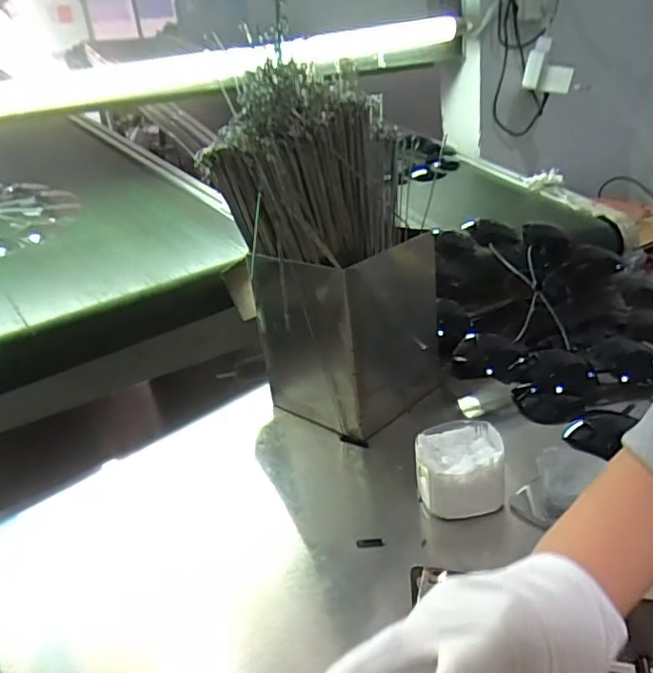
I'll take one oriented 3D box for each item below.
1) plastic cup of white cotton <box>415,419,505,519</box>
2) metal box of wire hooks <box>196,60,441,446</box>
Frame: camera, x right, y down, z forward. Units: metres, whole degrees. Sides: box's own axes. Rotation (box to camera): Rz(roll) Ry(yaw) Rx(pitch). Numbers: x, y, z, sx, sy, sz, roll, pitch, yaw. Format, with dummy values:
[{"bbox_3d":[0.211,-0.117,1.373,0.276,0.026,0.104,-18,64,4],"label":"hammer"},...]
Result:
[{"bbox_3d":[0.124,0.122,0.544,0.080,0.053,0.085,-2,24,9],"label":"plastic cup of white cotton"},{"bbox_3d":[0.016,-0.095,0.682,0.186,0.381,0.213,10,29,32],"label":"metal box of wire hooks"}]

